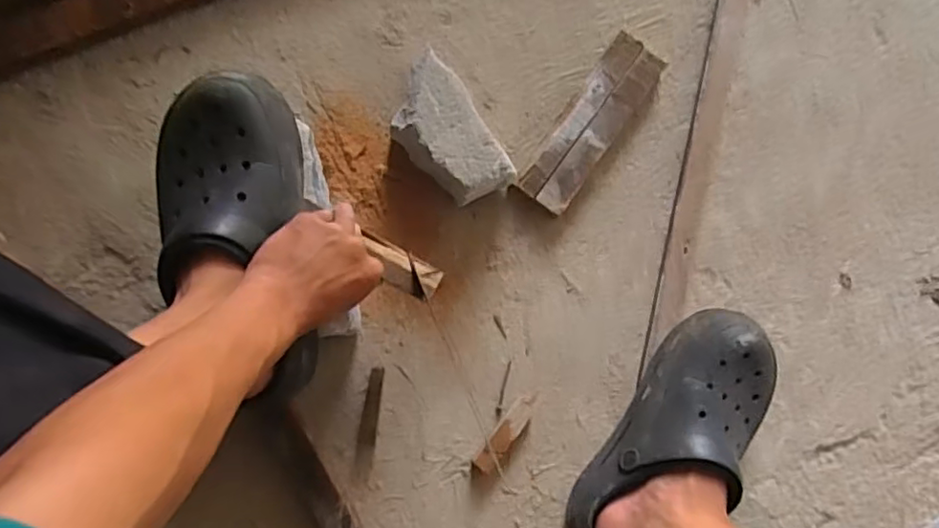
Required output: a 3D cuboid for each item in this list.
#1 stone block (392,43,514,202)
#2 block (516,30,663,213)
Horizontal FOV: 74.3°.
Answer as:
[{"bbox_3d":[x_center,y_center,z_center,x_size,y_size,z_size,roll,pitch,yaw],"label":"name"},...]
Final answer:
[{"bbox_3d":[-0.022,-0.127,0.626,0.078,0.070,0.146,-40,89,-6],"label":"stone block"},{"bbox_3d":[0.131,-0.147,0.662,0.061,0.023,0.205,35,84,0],"label":"block"}]

